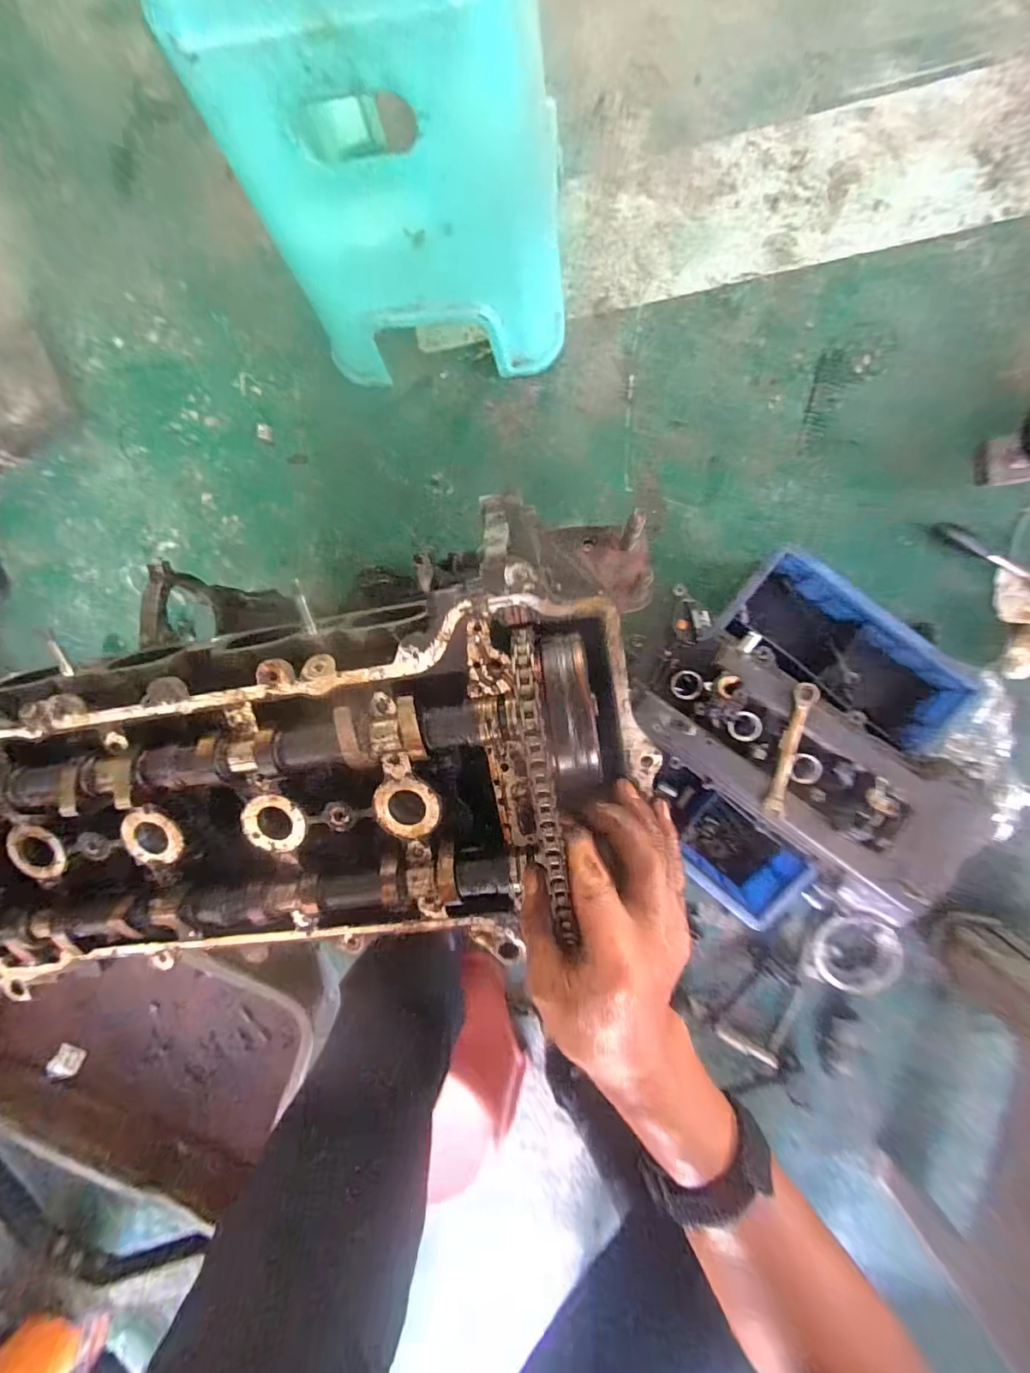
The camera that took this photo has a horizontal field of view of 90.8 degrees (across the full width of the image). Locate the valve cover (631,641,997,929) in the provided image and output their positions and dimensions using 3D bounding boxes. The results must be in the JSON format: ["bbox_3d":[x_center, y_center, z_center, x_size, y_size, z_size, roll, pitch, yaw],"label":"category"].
[{"bbox_3d":[0.362,0.095,0.644,0.424,0.079,0.201,39,95,3],"label":"valve cover"}]

